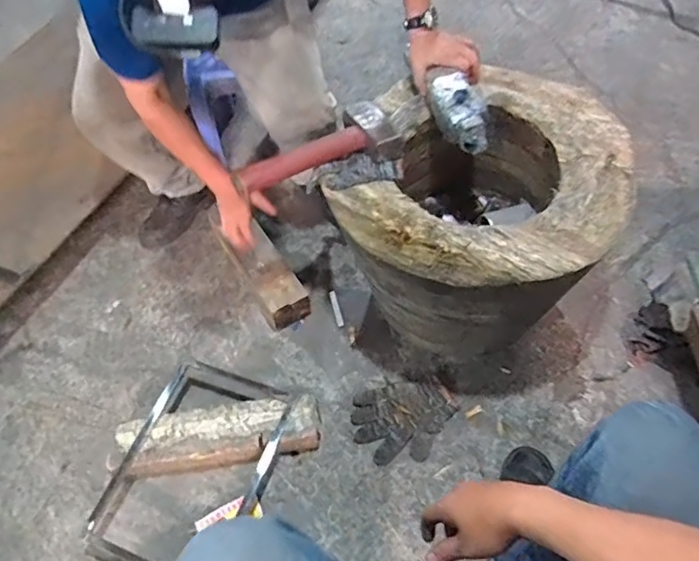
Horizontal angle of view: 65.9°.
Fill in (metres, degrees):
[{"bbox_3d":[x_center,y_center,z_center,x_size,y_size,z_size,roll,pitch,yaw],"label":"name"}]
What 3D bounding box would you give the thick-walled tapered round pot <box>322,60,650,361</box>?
[{"bbox_3d":[0.235,-0.105,1.096,0.502,0.380,0.526,-3,54,4],"label":"thick-walled tapered round pot"}]

